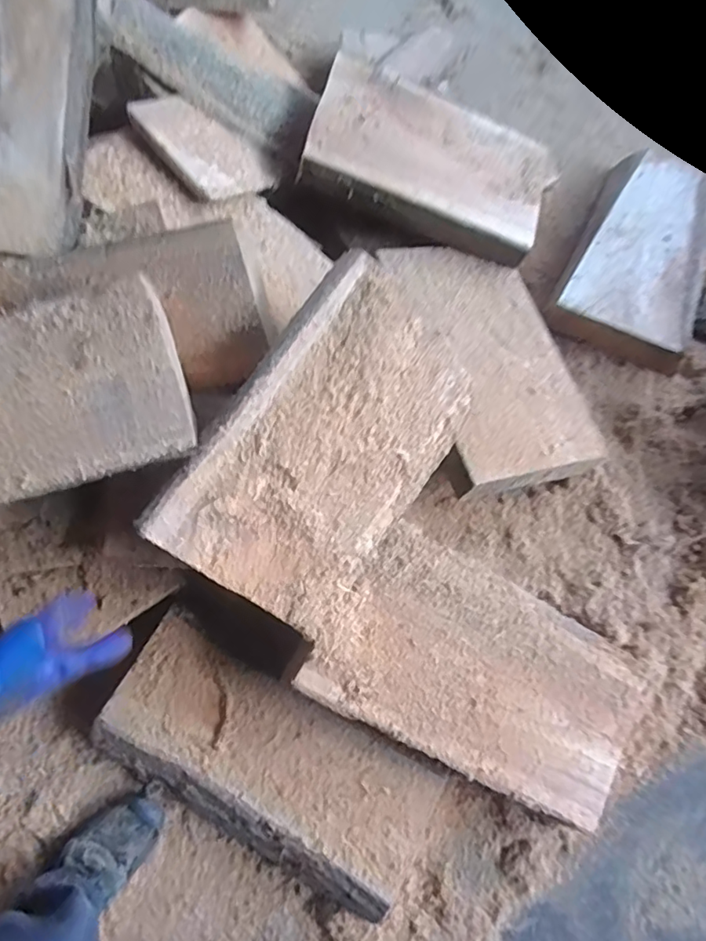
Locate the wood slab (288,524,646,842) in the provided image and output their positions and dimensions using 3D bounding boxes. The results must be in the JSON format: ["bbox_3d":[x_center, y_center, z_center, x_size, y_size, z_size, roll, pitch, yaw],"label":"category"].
[{"bbox_3d":[0.197,0.310,0.847,0.513,0.033,0.291,29,75,-4],"label":"wood slab"}]

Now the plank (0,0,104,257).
[{"bbox_3d":[-0.443,-0.563,0.762,0.166,0.040,0.517,11,99,-22],"label":"plank"}]

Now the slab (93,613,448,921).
[{"bbox_3d":[-0.134,0.444,0.848,0.503,0.040,0.223,28,73,8],"label":"slab"}]

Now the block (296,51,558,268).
[{"bbox_3d":[0.172,-0.614,1.122,0.517,0.077,0.315,16,71,-13],"label":"block"}]

